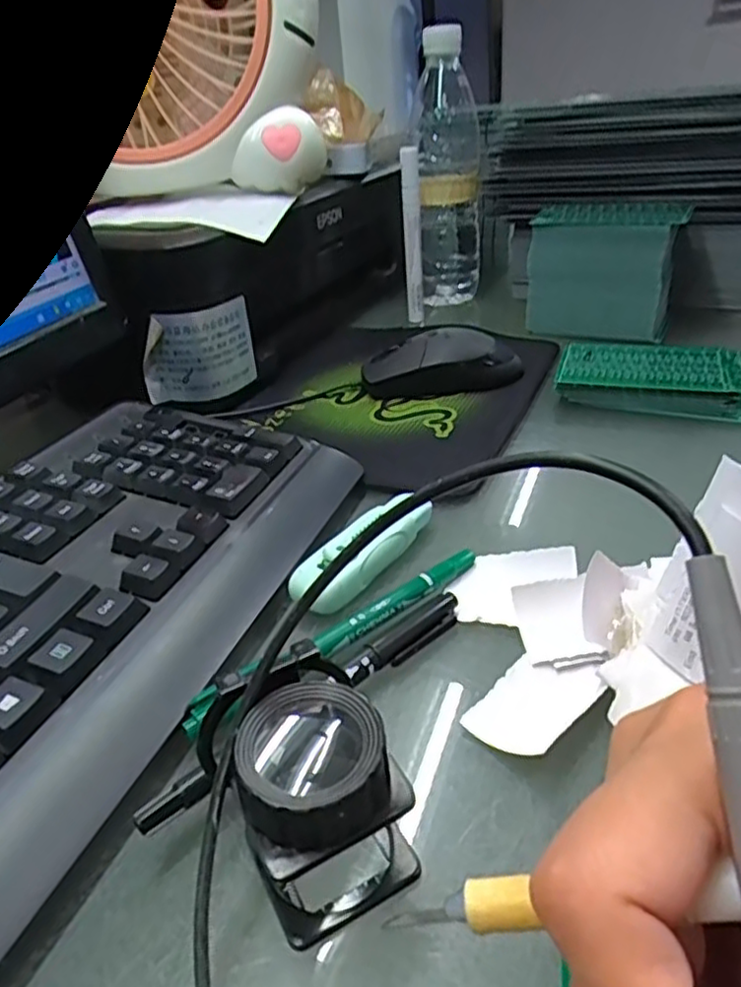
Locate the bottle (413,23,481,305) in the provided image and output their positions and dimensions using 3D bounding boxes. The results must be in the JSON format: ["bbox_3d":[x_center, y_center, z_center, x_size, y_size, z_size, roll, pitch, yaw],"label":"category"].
[{"bbox_3d":[0.071,-0.288,0.618,0.061,0.218,0.070,-3,31,5],"label":"bottle"}]

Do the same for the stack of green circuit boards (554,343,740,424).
[{"bbox_3d":[0.184,-0.075,0.437,0.118,0.023,0.061,10,35,24],"label":"stack of green circuit boards"}]

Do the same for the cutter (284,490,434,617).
[{"bbox_3d":[0.000,0.023,0.307,0.023,0.019,0.084,22,41,38],"label":"cutter"}]

